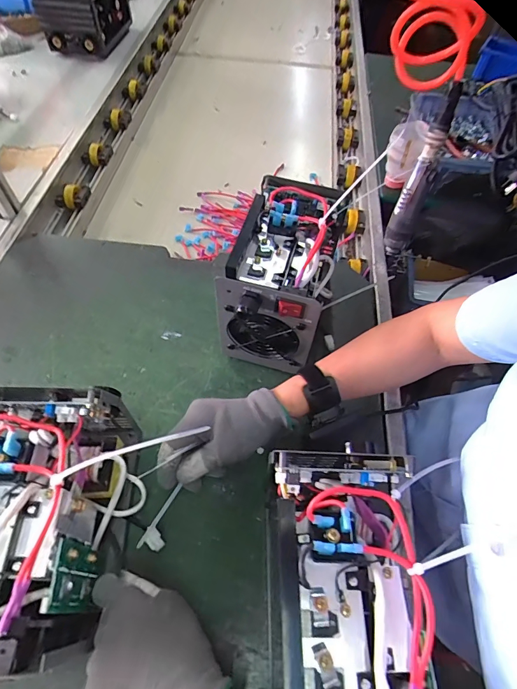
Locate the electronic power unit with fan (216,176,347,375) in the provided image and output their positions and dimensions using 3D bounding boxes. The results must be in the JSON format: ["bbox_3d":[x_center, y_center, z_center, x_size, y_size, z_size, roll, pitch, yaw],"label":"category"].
[{"bbox_3d":[0.031,-0.076,0.499,0.110,0.174,0.210,15,57,7],"label":"electronic power unit with fan"}]

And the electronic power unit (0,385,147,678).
[{"bbox_3d":[-0.188,0.157,0.336,0.116,0.148,0.218,2,57,-1],"label":"electronic power unit"}]

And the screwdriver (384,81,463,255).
[{"bbox_3d":[0.236,-0.236,0.558,0.035,0.235,0.040,24,59,13],"label":"screwdriver"}]

